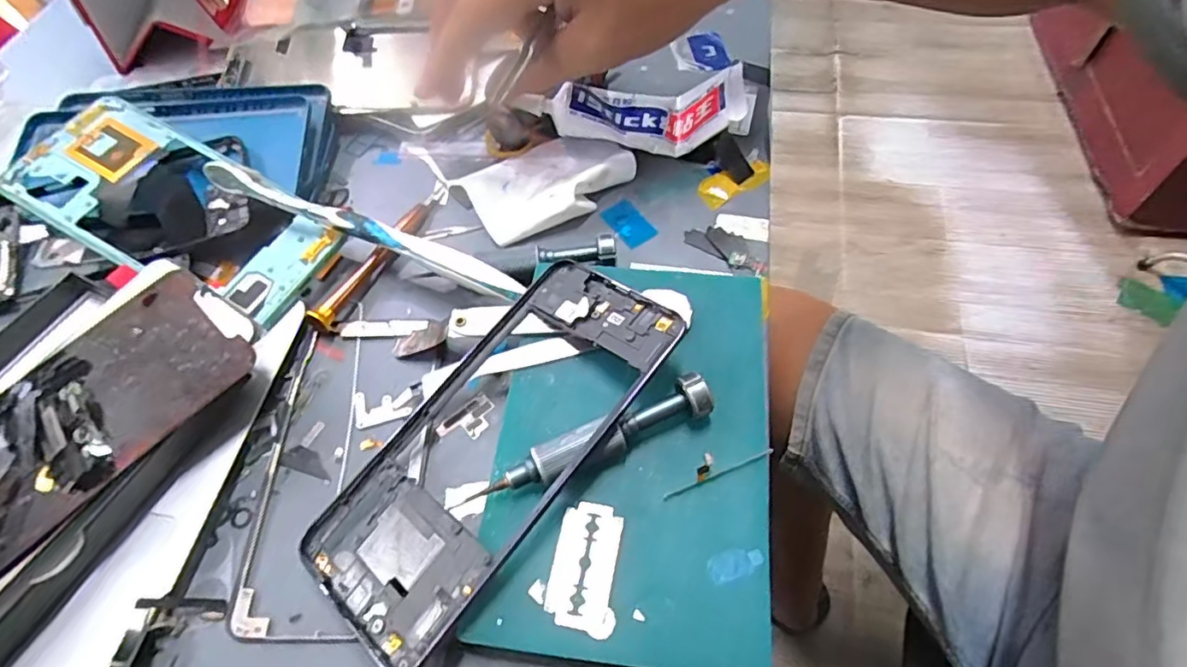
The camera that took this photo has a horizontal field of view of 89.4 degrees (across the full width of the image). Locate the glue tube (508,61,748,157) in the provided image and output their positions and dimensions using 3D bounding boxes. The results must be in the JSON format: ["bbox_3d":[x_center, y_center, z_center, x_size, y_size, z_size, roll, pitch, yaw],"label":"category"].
[{"bbox_3d":[0.024,-0.128,0.342,0.116,0.030,0.039,2,60,5],"label":"glue tube"}]

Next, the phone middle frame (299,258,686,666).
[{"bbox_3d":[-0.039,0.041,0.238,0.074,0.006,0.163,30,71,33],"label":"phone middle frame"}]

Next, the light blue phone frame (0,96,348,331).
[{"bbox_3d":[-0.211,-0.063,0.307,0.163,0.013,0.073,27,67,7],"label":"light blue phone frame"}]

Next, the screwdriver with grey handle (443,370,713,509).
[{"bbox_3d":[-0.003,0.044,0.232,0.102,0.015,0.016,-23,61,-8],"label":"screwdriver with grey handle"}]

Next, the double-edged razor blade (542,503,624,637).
[{"bbox_3d":[-0.003,0.083,0.217,0.022,0.004,0.042,9,61,9],"label":"double-edged razor blade"}]

